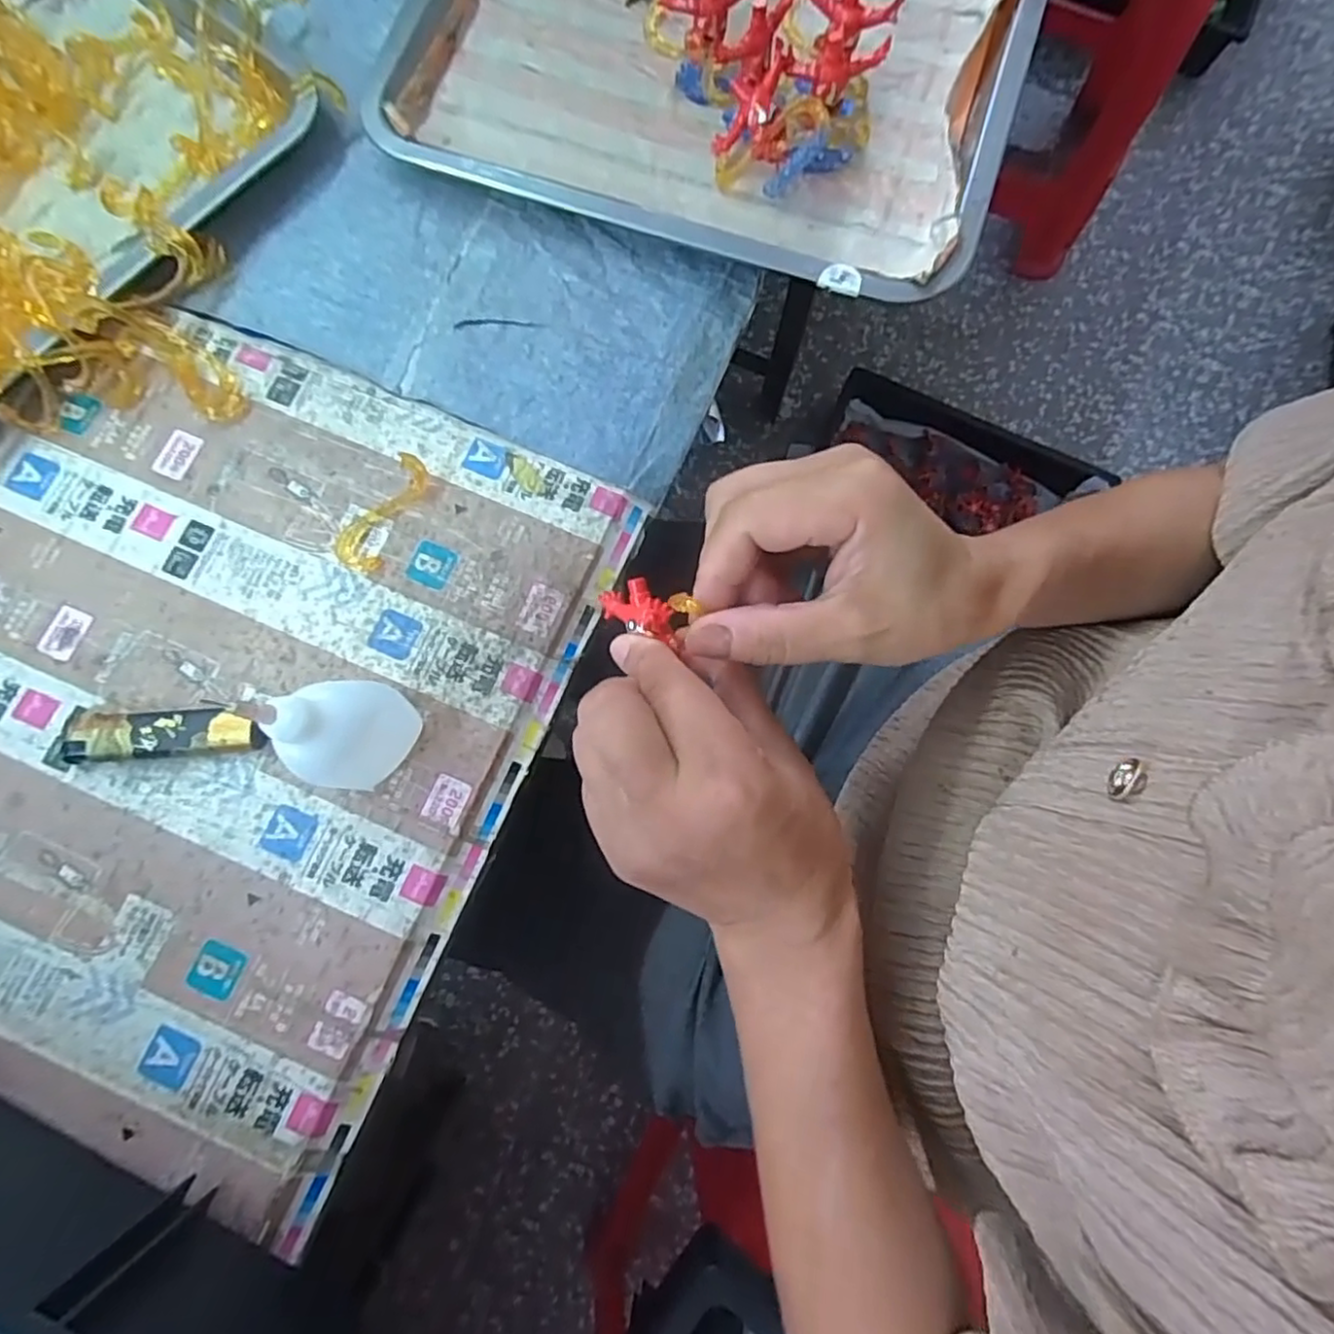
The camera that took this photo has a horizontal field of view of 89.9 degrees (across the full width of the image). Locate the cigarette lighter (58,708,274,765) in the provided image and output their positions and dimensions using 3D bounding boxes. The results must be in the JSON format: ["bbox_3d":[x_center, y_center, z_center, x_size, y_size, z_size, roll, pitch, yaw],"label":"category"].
[{"bbox_3d":[-0.214,0.029,0.287,0.081,0.012,0.021,0,80,-1],"label":"cigarette lighter"}]

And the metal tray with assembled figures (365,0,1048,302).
[{"bbox_3d":[0.027,-0.333,0.346,0.314,0.036,0.259,17,80,3],"label":"metal tray with assembled figures"}]

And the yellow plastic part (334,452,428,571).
[{"bbox_3d":[-0.133,-0.073,0.314,0.023,0.006,0.060,30,81,5],"label":"yellow plastic part"}]

